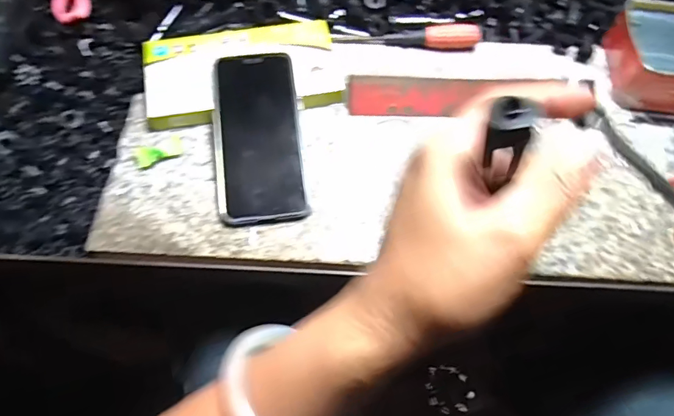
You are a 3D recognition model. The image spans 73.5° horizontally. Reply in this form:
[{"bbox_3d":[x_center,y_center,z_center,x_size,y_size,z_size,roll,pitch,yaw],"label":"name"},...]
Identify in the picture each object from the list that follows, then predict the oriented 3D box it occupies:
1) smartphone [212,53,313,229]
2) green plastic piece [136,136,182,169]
[{"bbox_3d":[-0.068,-0.064,0.390,0.072,0.005,0.155,-7,72,-5],"label":"smartphone"},{"bbox_3d":[-0.155,-0.049,0.395,0.041,0.008,0.020,-28,66,-31],"label":"green plastic piece"}]

